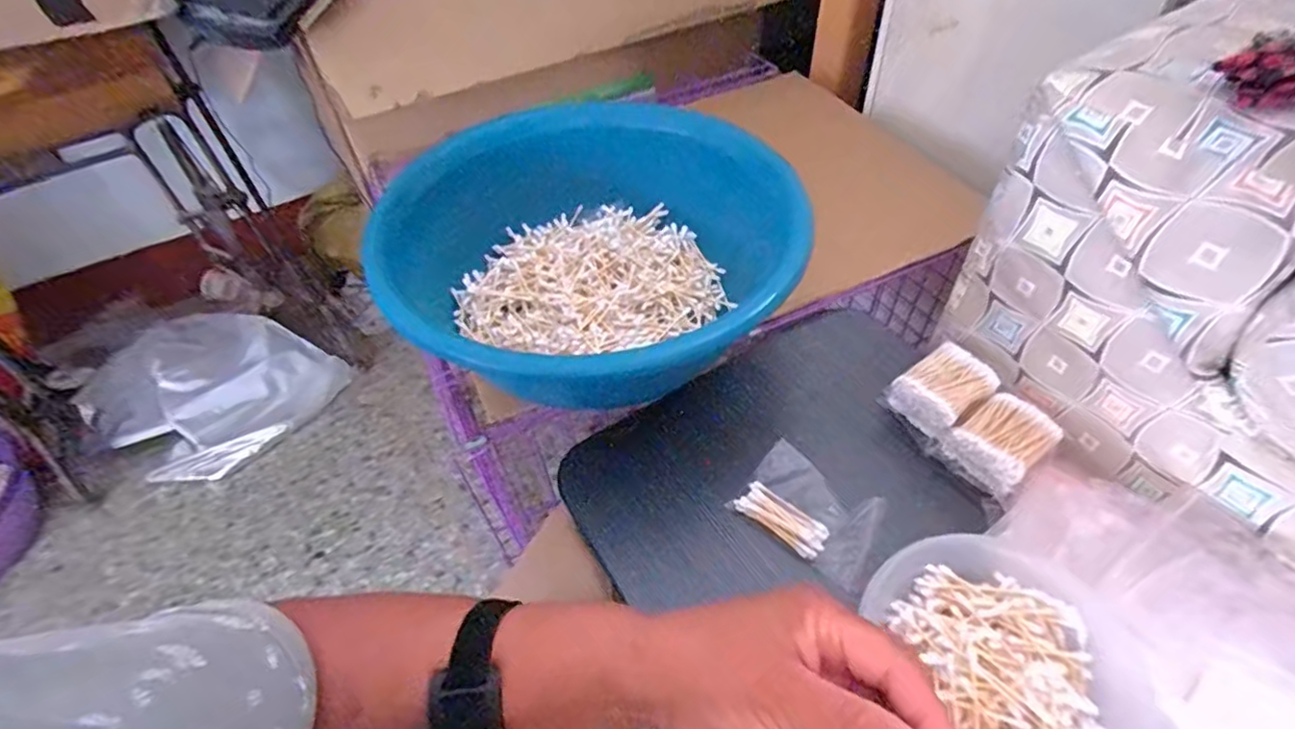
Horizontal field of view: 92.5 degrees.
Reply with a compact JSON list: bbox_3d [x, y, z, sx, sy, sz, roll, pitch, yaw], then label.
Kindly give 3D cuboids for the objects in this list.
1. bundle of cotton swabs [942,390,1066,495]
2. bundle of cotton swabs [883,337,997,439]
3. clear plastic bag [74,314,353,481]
[{"bbox_3d":[0.302,0.066,0.528,0.073,0.039,0.062,-27,53,-18],"label":"bundle of cotton swabs"},{"bbox_3d":[0.267,0.026,0.564,0.077,0.044,0.062,-25,52,-17],"label":"bundle of cotton swabs"},{"bbox_3d":[-0.770,0.043,1.120,0.266,0.138,0.348,29,57,26],"label":"clear plastic bag"}]

